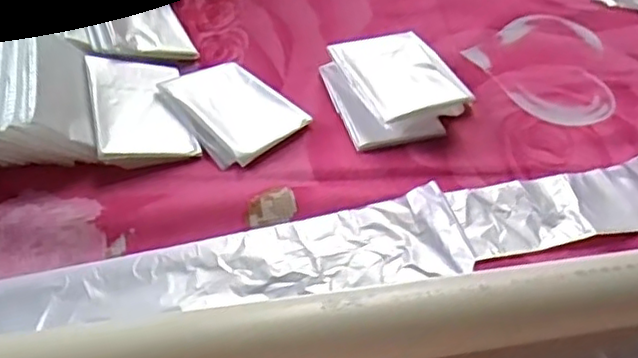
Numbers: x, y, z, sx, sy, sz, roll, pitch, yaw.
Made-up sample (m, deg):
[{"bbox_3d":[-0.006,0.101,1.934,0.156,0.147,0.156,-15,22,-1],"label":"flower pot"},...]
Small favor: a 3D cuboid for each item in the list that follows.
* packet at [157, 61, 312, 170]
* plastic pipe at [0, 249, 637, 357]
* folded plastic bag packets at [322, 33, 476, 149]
[{"bbox_3d":[-0.058,-0.049,0.442,0.069,0.010,0.083,-32,60,-29],"label":"packet"},{"bbox_3d":[0.014,0.077,0.311,0.342,0.043,0.035,-6,51,-12],"label":"plastic pipe"},{"bbox_3d":[0.055,-0.066,0.462,0.088,0.022,0.088,-13,53,-17],"label":"folded plastic bag packets"}]

